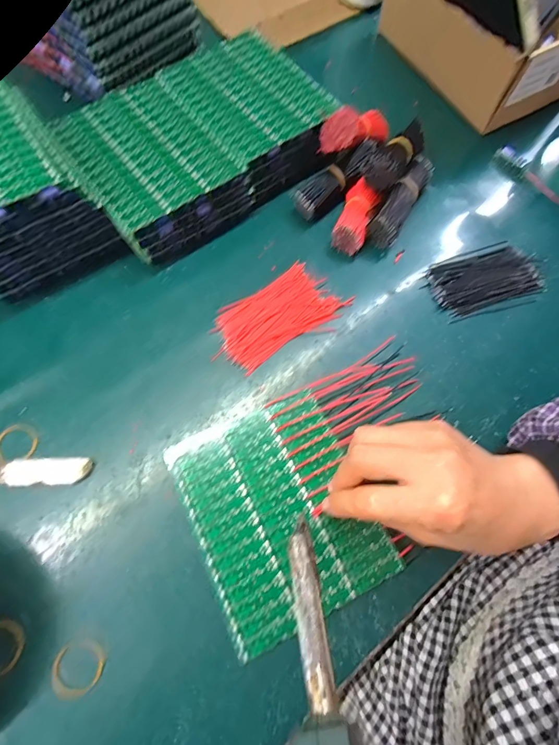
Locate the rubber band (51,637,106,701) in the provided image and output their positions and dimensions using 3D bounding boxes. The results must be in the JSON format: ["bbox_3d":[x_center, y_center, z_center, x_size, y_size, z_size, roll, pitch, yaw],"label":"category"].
[{"bbox_3d":[-0.132,0.194,0.246,0.032,0.004,0.032,1,66,-3],"label":"rubber band"}]

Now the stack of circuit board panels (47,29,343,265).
[{"bbox_3d":[-0.076,-0.231,0.385,0.249,0.063,0.165,-33,75,-14],"label":"stack of circuit board panels"}]

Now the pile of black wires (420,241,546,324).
[{"bbox_3d":[0.200,-0.090,0.368,0.108,0.012,0.070,-21,69,-12],"label":"pile of black wires"}]

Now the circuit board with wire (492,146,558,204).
[{"bbox_3d":[0.289,-0.208,0.409,0.121,0.015,0.037,33,68,11],"label":"circuit board with wire"}]

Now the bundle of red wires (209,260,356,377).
[{"bbox_3d":[-0.001,-0.053,0.342,0.116,0.010,0.067,-35,72,-17],"label":"bundle of red wires"}]

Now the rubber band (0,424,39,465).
[{"bbox_3d":[-0.205,0.054,0.291,0.033,0.004,0.030,1,66,-3],"label":"rubber band"}]

